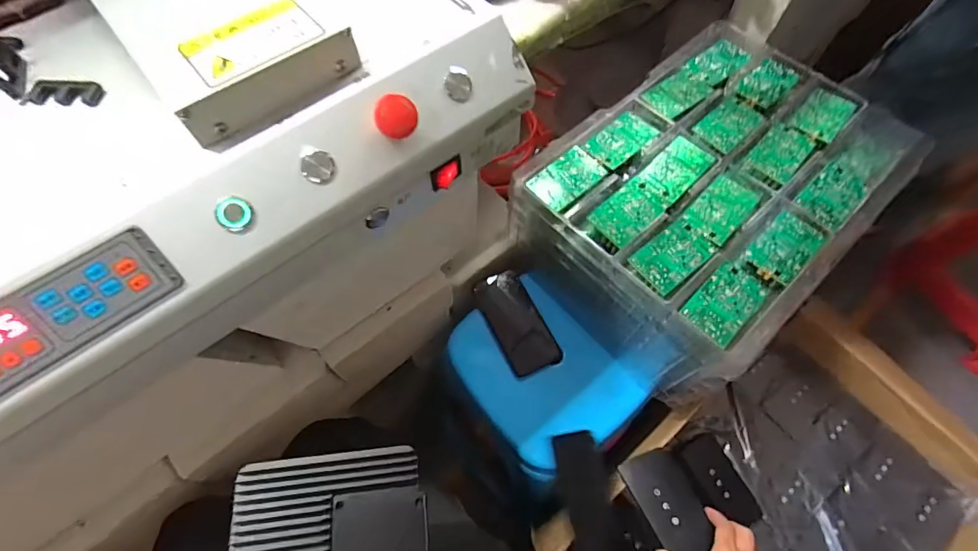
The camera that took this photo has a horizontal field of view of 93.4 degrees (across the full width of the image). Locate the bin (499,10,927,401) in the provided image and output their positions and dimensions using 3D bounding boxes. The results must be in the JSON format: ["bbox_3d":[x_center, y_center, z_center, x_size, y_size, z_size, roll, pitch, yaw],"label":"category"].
[{"bbox_3d":[0.312,-0.111,0.687,0.458,0.182,0.345,-38,69,-18],"label":"bin"}]

